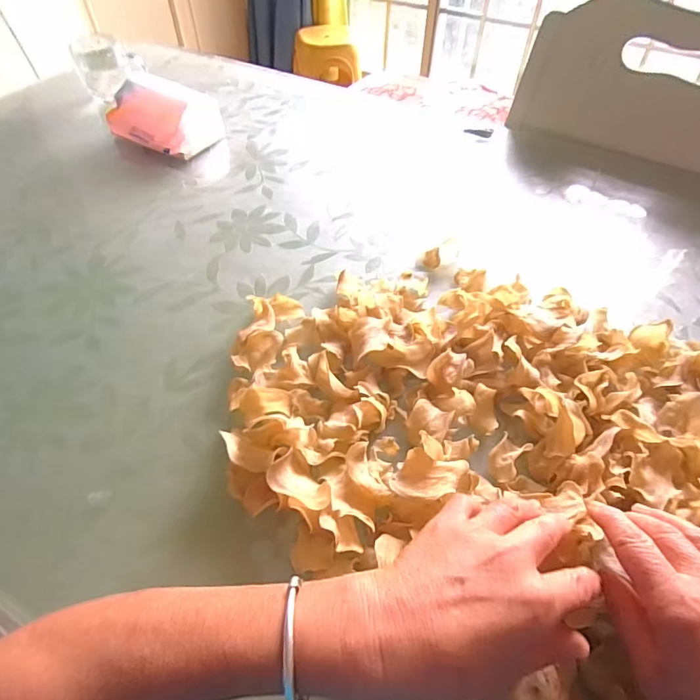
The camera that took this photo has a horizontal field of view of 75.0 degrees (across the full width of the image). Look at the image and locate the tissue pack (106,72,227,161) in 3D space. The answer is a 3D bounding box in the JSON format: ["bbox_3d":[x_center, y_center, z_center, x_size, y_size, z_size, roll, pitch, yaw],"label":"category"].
[{"bbox_3d":[-0.269,-0.338,0.660,0.135,0.067,0.100,24,56,18],"label":"tissue pack"}]

